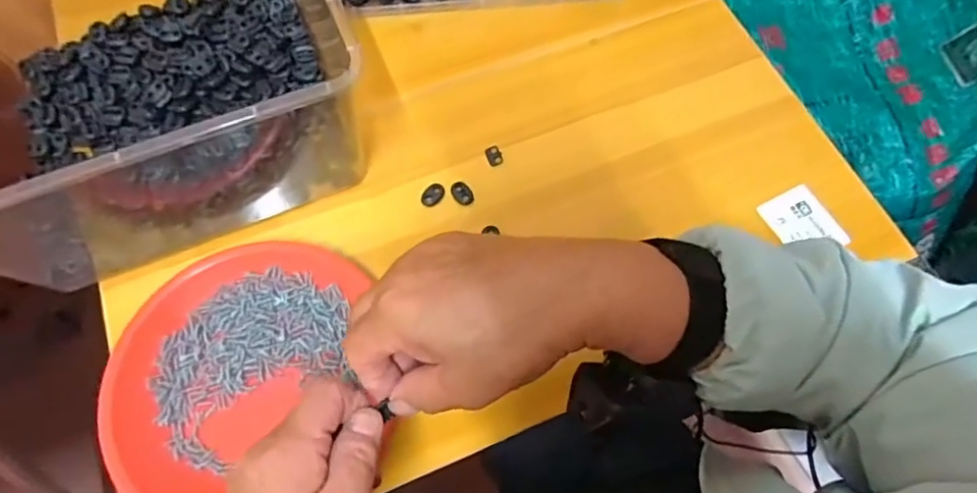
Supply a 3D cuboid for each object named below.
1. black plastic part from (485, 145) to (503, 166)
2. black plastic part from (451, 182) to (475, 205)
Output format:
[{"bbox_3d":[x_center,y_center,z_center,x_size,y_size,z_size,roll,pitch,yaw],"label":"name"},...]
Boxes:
[{"bbox_3d":[0.005,-0.078,0.487,0.013,0.004,0.018,-17,68,-7],"label":"black plastic part"},{"bbox_3d":[-0.021,-0.044,0.470,0.015,0.005,0.021,-38,72,-14],"label":"black plastic part"}]

